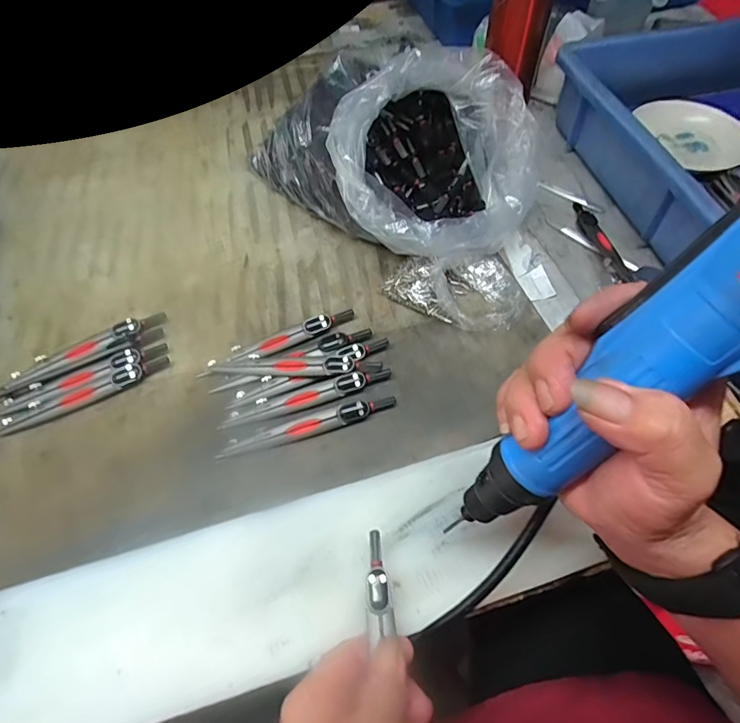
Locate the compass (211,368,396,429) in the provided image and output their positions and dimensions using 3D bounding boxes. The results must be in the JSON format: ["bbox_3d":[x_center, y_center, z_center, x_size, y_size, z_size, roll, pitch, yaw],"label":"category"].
[{"bbox_3d":[-0.047,0.027,0.353,0.130,0.014,0.014,-16,60,-9],"label":"compass"}]

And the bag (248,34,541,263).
[{"bbox_3d":[0.028,-0.202,0.438,0.191,0.116,0.249,-39,66,-21],"label":"bag"}]

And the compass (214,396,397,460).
[{"bbox_3d":[-0.044,0.047,0.342,0.130,0.012,0.015,-18,60,-10],"label":"compass"}]

